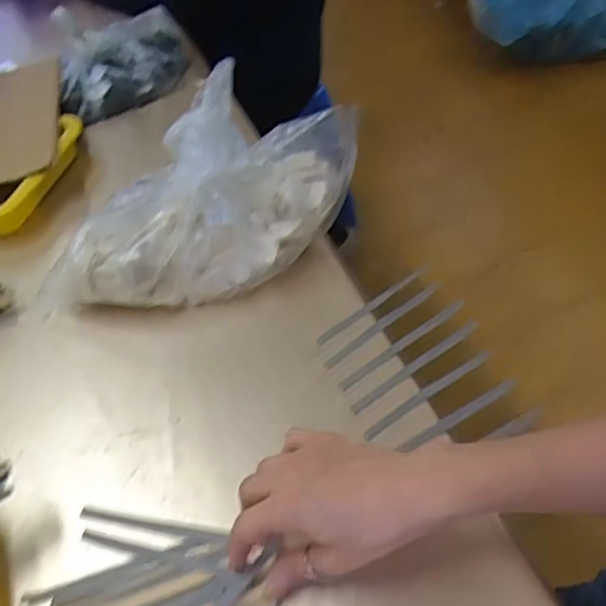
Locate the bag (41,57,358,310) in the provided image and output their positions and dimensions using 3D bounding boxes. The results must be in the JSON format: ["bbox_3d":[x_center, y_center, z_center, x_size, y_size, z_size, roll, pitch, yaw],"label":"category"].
[{"bbox_3d":[-0.097,-0.084,0.580,0.294,0.138,0.141,-34,52,-20],"label":"bag"}]

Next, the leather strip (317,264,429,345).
[{"bbox_3d":[0.066,0.000,0.566,0.128,0.011,0.012,-32,50,-19],"label":"leather strip"}]

